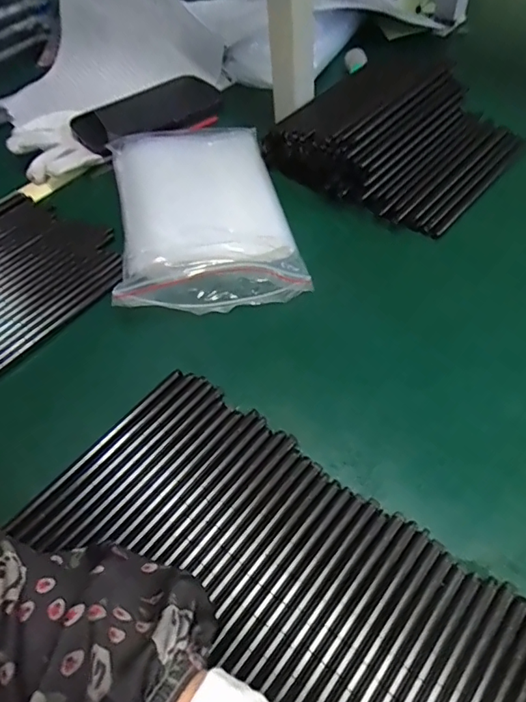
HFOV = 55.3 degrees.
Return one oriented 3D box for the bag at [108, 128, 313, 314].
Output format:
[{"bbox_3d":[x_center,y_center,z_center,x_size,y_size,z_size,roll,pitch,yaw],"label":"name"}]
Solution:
[{"bbox_3d":[-0.058,-0.133,0.451,0.144,0.036,0.232,-12,53,-3],"label":"bag"}]

